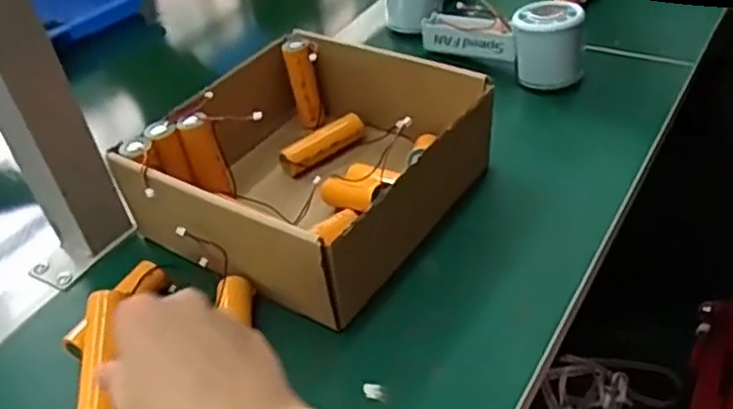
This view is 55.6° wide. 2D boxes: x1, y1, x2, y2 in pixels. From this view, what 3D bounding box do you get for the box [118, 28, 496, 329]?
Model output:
[{"bbox_3d":[-0.047,-0.024,0.485,0.190,0.076,0.212,21,47,30],"label":"box"}]

